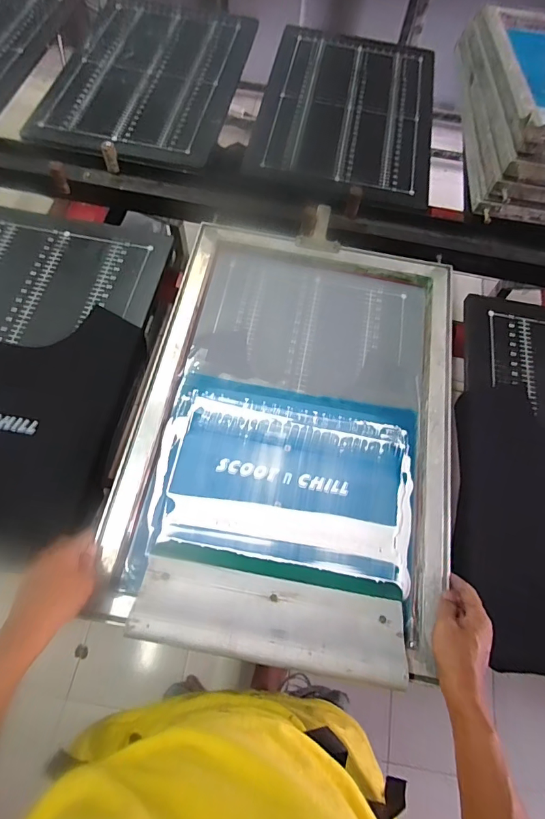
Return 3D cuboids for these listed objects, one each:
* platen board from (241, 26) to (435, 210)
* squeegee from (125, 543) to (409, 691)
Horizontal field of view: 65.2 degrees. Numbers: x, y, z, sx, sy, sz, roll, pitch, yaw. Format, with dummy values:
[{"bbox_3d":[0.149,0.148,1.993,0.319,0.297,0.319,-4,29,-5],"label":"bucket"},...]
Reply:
[{"bbox_3d":[0.176,-0.700,0.991,0.395,0.025,0.595,11,67,1],"label":"platen board"},{"bbox_3d":[-0.001,0.251,0.536,0.327,0.030,0.124,9,40,2],"label":"squeegee"}]

